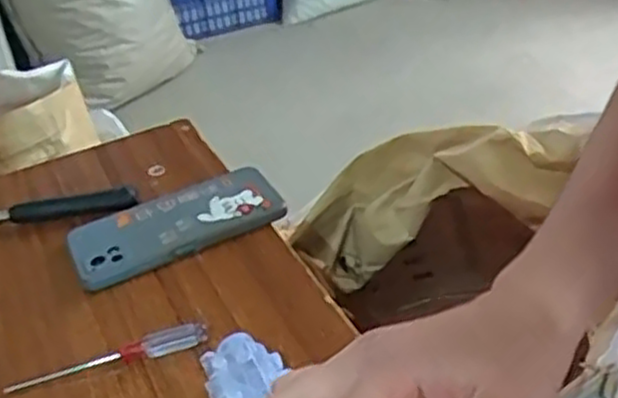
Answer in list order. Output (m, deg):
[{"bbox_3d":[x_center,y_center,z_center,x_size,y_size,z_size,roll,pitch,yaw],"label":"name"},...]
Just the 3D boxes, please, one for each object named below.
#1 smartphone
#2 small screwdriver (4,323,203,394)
[{"bbox_3d":[-0.106,0.017,0.593,0.162,0.012,0.079,-22,41,-17],"label":"smartphone"},{"bbox_3d":[-0.129,0.101,0.484,0.128,0.015,0.012,-12,33,-6],"label":"small screwdriver"}]

